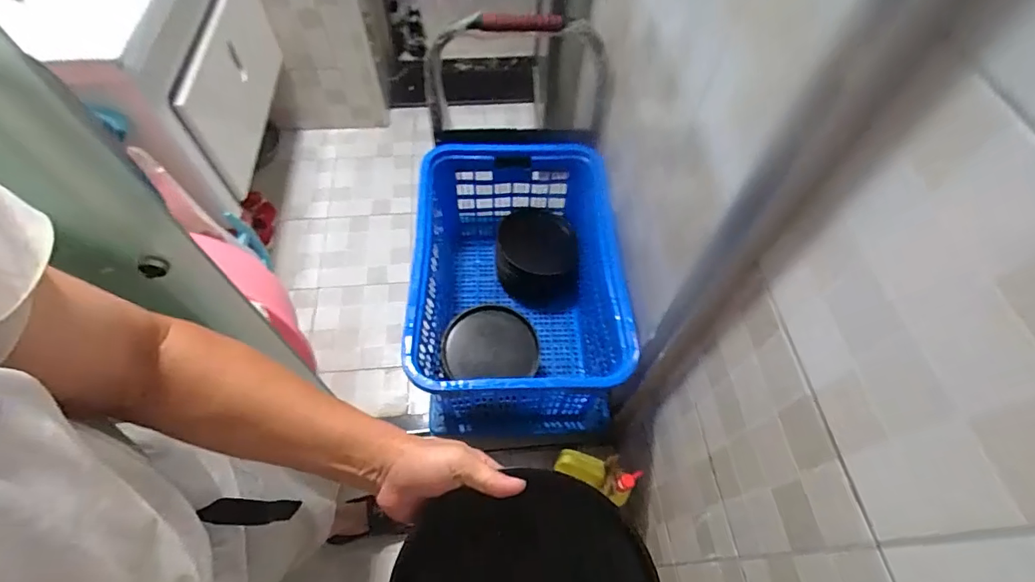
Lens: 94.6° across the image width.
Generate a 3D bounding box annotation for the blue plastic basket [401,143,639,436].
[{"bbox_3d":[0.012,-0.006,1.230,0.494,0.374,0.654,1,59,-1],"label":"blue plastic basket"}]

